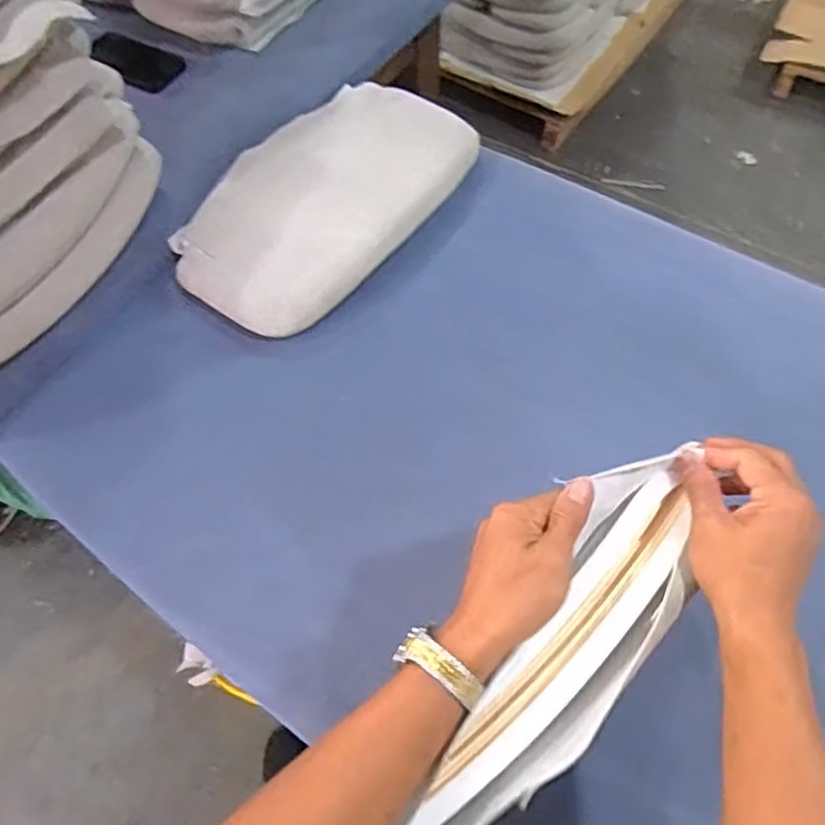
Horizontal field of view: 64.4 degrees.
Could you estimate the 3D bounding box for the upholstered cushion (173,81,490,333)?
[{"bbox_3d":[-0.109,-0.282,0.839,0.233,0.050,0.416,34,68,18],"label":"upholstered cushion"}]

